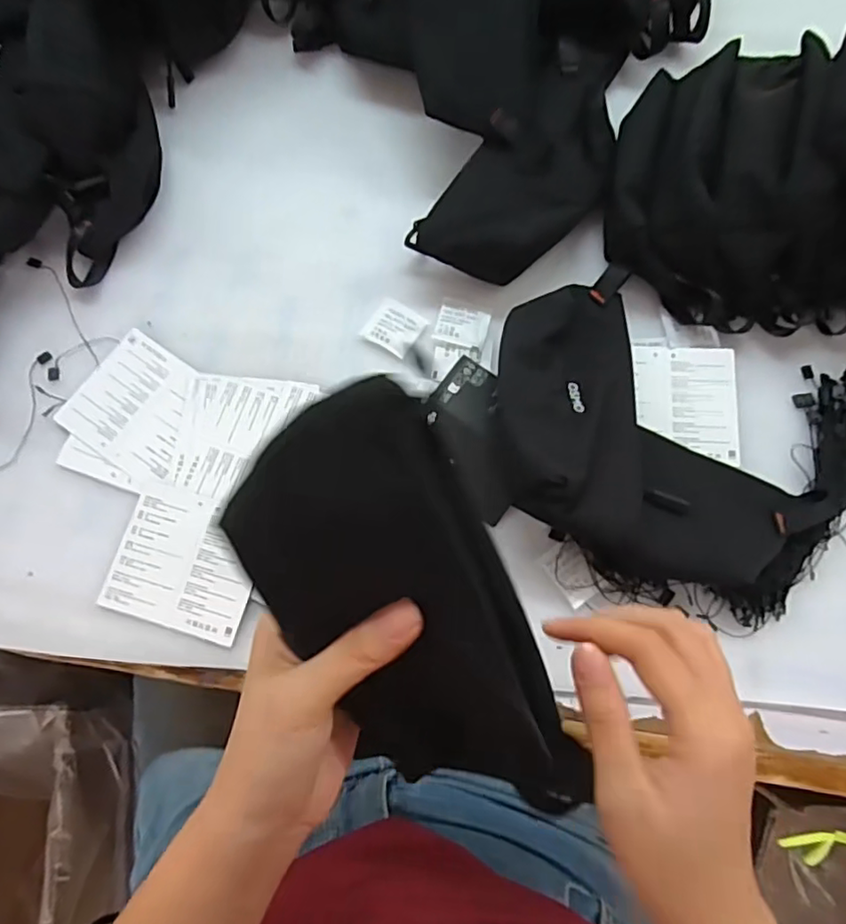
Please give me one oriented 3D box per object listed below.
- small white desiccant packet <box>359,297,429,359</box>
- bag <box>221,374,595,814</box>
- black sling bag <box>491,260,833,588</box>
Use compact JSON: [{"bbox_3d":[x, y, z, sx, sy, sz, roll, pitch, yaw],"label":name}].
[{"bbox_3d":[-0.022,-0.105,0.462,0.042,0.004,0.039,30,77,10],"label":"small white desiccant packet"},{"bbox_3d":[-0.004,0.067,0.239,0.089,0.030,0.194,-21,110,11],"label":"bag"},{"bbox_3d":[0.138,-0.011,0.400,0.168,0.066,0.247,-35,76,-8],"label":"black sling bag"}]

